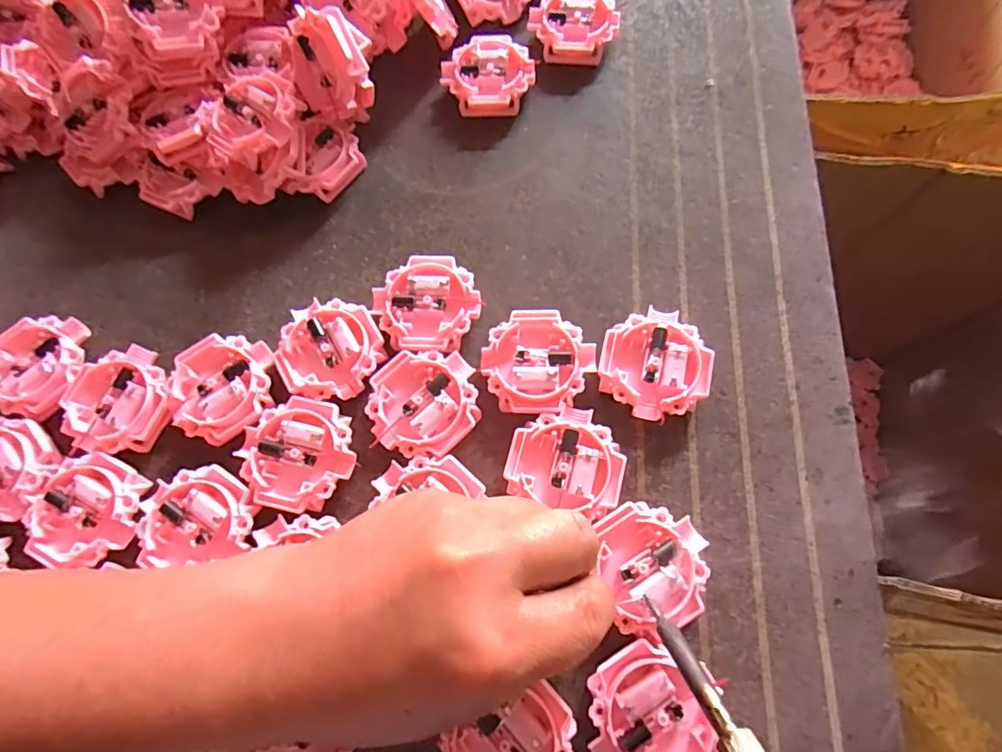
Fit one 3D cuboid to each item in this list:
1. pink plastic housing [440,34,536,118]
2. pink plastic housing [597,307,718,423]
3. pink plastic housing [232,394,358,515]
[{"bbox_3d":[-0.008,-0.183,0.329,0.054,0.021,0.048,0,72,4],"label":"pink plastic housing"},{"bbox_3d":[0.076,-0.005,0.263,0.051,0.013,0.053,14,73,8],"label":"pink plastic housing"},{"bbox_3d":[-0.097,0.037,0.255,0.052,0.013,0.052,11,73,7],"label":"pink plastic housing"}]

